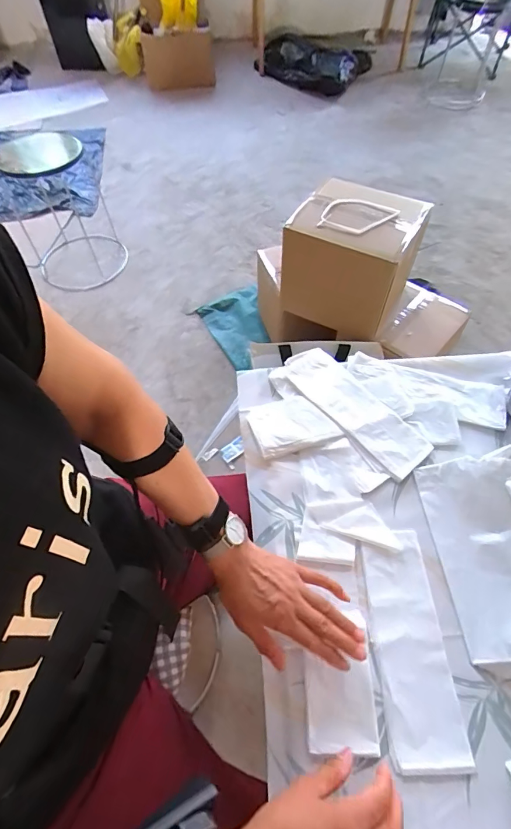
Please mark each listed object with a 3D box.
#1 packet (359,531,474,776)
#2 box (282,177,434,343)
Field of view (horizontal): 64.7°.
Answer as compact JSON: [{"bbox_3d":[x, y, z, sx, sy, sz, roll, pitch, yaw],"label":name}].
[{"bbox_3d":[0.184,0.271,0.487,0.084,0.007,0.245,-2,58,0],"label":"packet"},{"bbox_3d":[0.247,-0.405,1.072,0.296,0.290,0.242,23,61,15],"label":"box"}]

